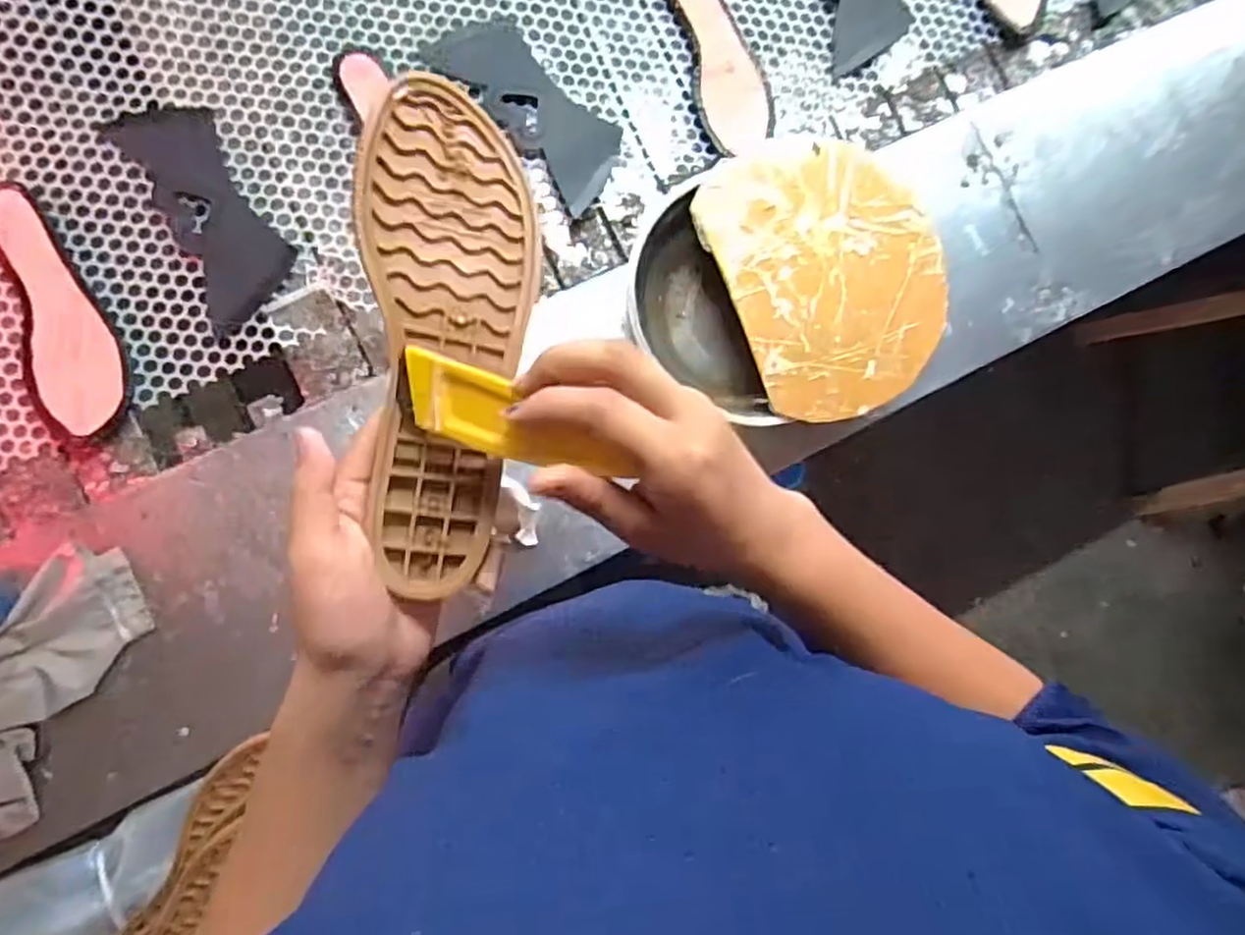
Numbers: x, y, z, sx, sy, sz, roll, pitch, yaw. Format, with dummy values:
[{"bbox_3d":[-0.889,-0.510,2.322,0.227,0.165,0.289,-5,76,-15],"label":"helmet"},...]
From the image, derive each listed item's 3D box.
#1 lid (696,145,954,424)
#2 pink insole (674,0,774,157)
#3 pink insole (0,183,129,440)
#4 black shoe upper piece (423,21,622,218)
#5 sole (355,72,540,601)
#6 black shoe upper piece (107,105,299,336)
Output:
[{"bbox_3d":[0.184,-0.170,0.621,0.188,0.008,0.238,-24,90,-8],"label":"lid"},{"bbox_3d":[0.099,-0.421,0.717,0.075,0.014,0.216,-17,89,-7],"label":"pink insole"},{"bbox_3d":[-0.489,-0.139,0.622,0.081,0.018,0.230,-14,89,-8],"label":"pink insole"},{"bbox_3d":[-0.086,-0.350,0.690,0.088,0.014,0.210,-45,93,-7],"label":"black shoe upper piece"},{"bbox_3d":[-0.082,-0.063,0.351,0.081,0.023,0.238,-1,87,-25],"label":"sole"},{"bbox_3d":[-0.378,-0.236,0.650,0.090,0.005,0.214,-29,91,-8],"label":"black shoe upper piece"}]

